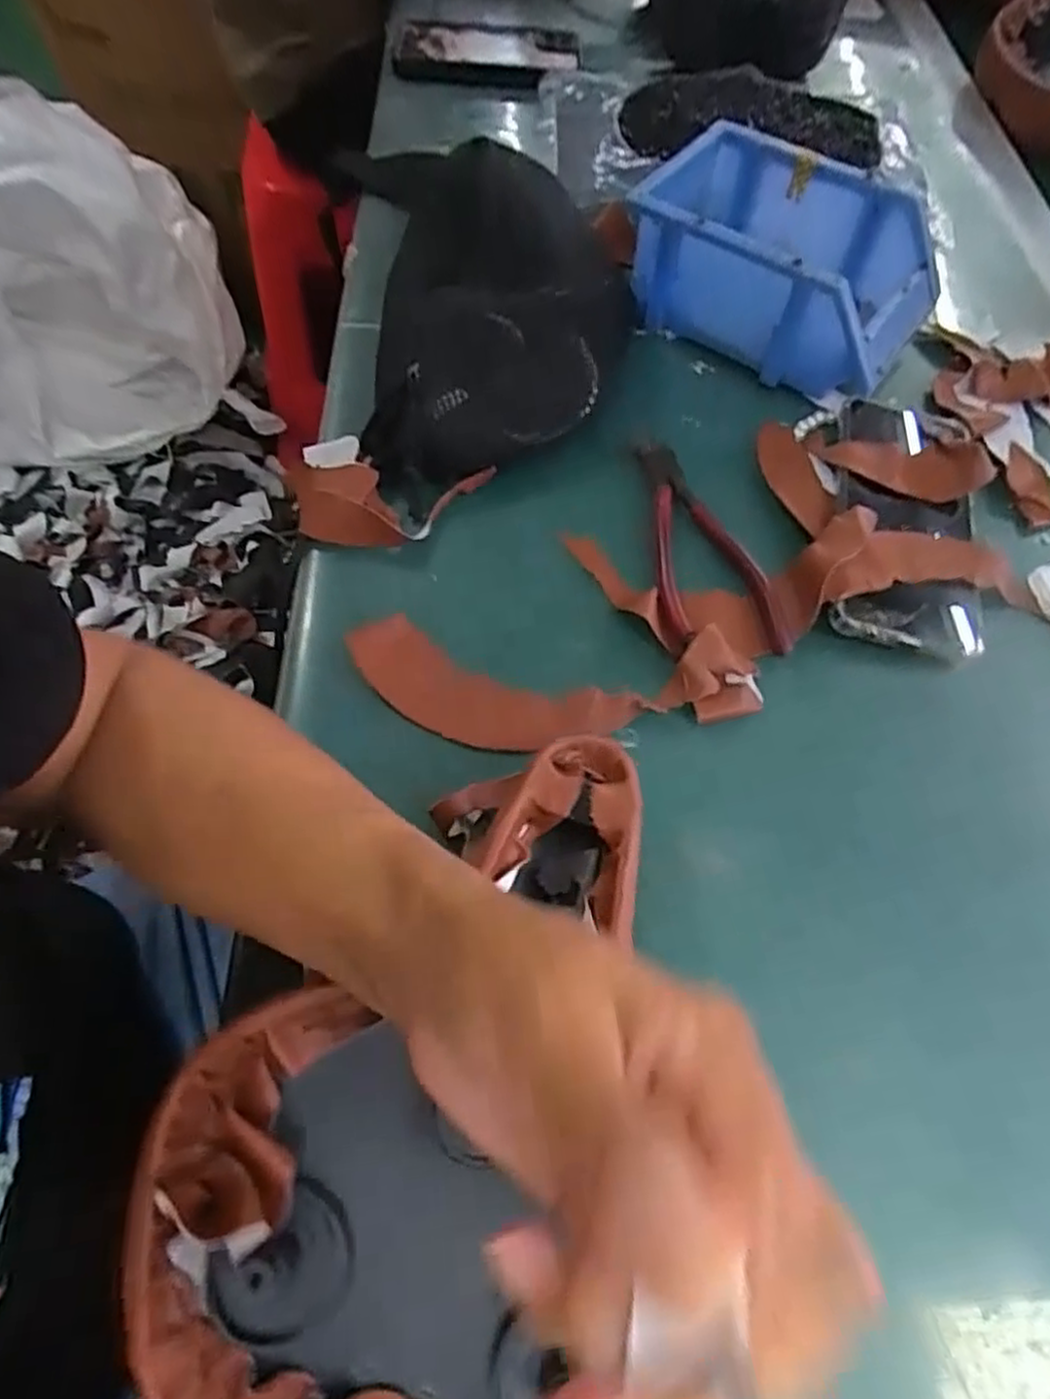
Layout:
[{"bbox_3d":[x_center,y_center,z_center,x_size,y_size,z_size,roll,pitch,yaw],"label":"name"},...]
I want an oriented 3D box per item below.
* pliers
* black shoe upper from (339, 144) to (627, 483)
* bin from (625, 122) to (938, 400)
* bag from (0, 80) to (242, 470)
[{"bbox_3d":[0.093,-0.088,0.396,0.060,0.021,0.141,-7,63,-6],"label":"pliers"},{"bbox_3d":[-0.016,-0.243,0.448,0.170,0.066,0.244,-6,63,-5],"label":"black shoe upper"},{"bbox_3d":[0.164,-0.279,0.470,0.179,0.067,0.127,36,66,15],"label":"bin"},{"bbox_3d":[-0.777,-0.648,1.148,0.466,0.372,0.539,-39,70,-20],"label":"bag"}]

